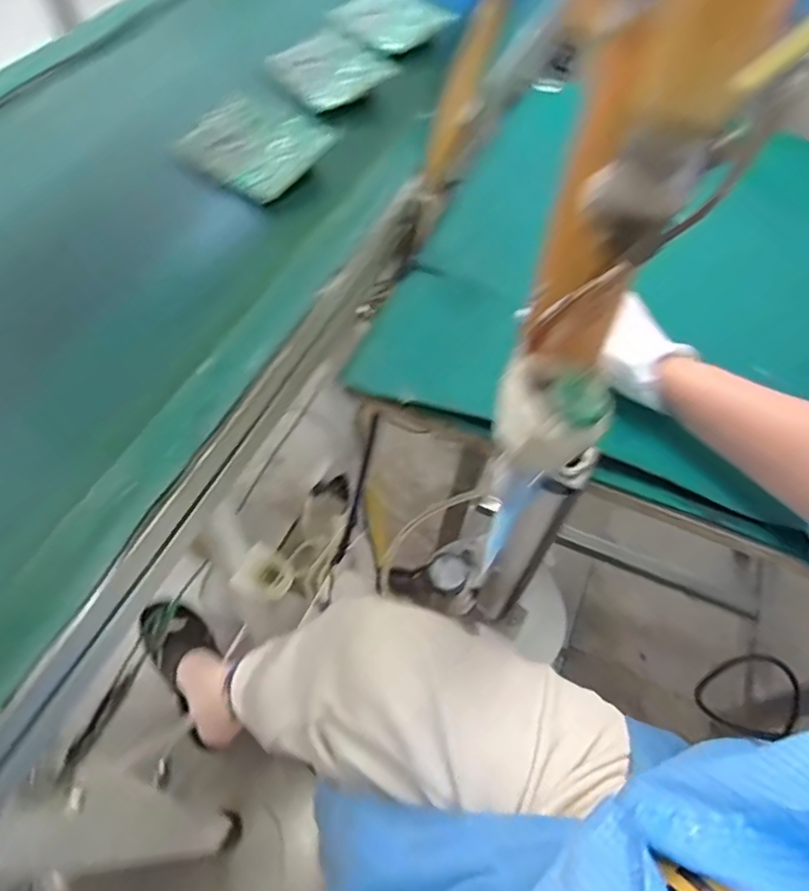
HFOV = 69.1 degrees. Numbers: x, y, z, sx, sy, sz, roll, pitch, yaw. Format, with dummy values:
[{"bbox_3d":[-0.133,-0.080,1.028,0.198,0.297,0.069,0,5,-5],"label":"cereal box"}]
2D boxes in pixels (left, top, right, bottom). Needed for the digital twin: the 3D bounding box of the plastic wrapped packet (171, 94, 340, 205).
[{"bbox_3d":[-0.150,-0.292,0.570,0.141,0.010,0.099,36,81,21],"label":"plastic wrapped packet"}]

